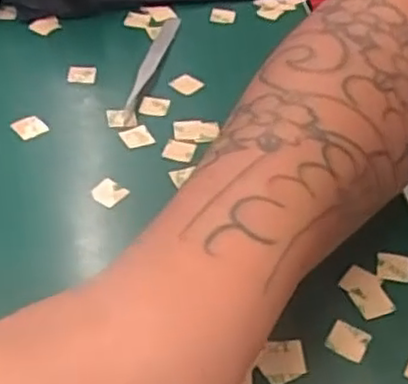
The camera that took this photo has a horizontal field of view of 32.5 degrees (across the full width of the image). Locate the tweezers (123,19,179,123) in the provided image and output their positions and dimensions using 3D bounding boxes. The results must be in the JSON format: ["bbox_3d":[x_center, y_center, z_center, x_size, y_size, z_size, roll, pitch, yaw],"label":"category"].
[{"bbox_3d":[-0.031,-0.079,0.427,0.012,0.007,0.116,8,43,6],"label":"tweezers"}]

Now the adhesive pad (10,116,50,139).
[{"bbox_3d":[-0.093,-0.035,0.375,0.015,0.004,0.016,-28,51,-29],"label":"adhesive pad"}]

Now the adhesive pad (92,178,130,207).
[{"bbox_3d":[-0.046,0.000,0.342,0.015,0.004,0.014,33,59,20],"label":"adhesive pad"}]

